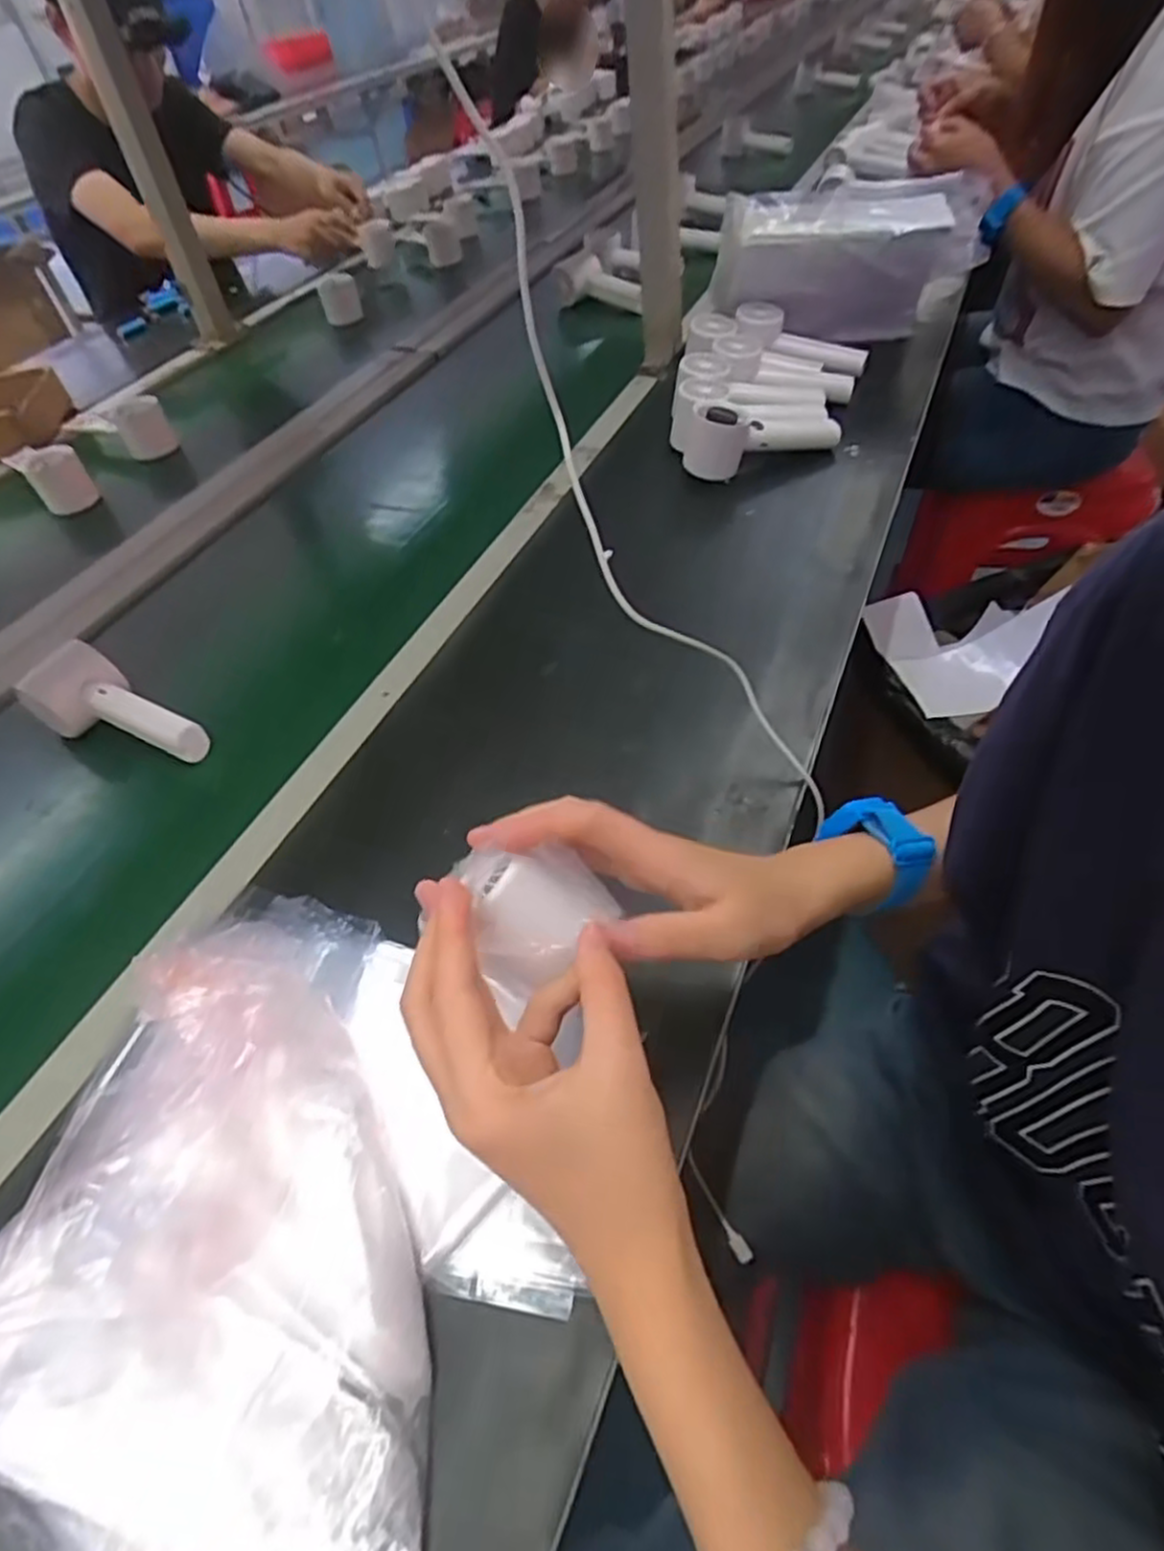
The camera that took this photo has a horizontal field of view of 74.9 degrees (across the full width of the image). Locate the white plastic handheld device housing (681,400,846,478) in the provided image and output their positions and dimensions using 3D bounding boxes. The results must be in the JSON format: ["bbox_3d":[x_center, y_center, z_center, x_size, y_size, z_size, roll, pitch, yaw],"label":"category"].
[{"bbox_3d":[0.189,-0.353,0.781,0.165,0.066,0.057,-15,50,-8],"label":"white plastic handheld device housing"}]

